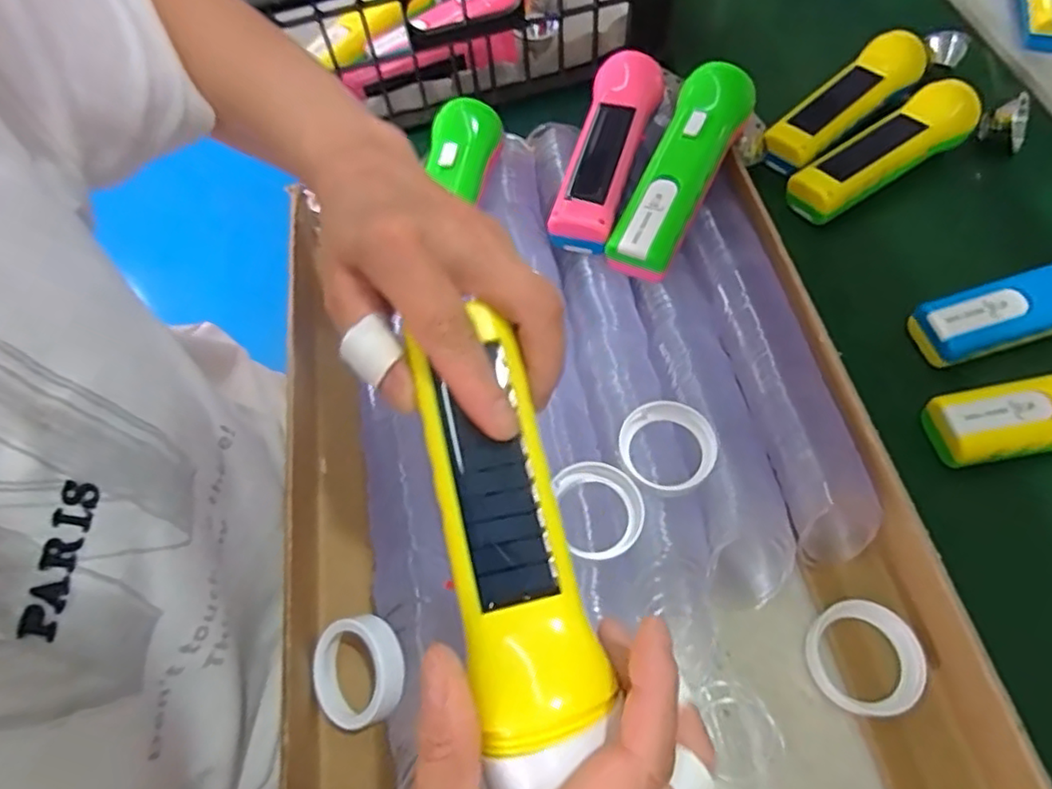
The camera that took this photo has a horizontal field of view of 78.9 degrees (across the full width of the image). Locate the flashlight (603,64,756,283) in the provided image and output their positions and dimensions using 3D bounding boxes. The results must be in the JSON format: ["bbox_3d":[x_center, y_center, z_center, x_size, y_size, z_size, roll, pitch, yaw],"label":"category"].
[{"bbox_3d":[0.105,-0.150,0.437,0.046,0.041,0.154,25,79,15],"label":"flashlight"}]

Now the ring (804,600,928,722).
[{"bbox_3d":[0.174,0.136,0.330,0.050,0.026,0.052,25,66,18],"label":"ring"}]

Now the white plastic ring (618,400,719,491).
[{"bbox_3d":[0.080,0.033,0.370,0.054,0.023,0.052,-2,60,4],"label":"white plastic ring"}]

